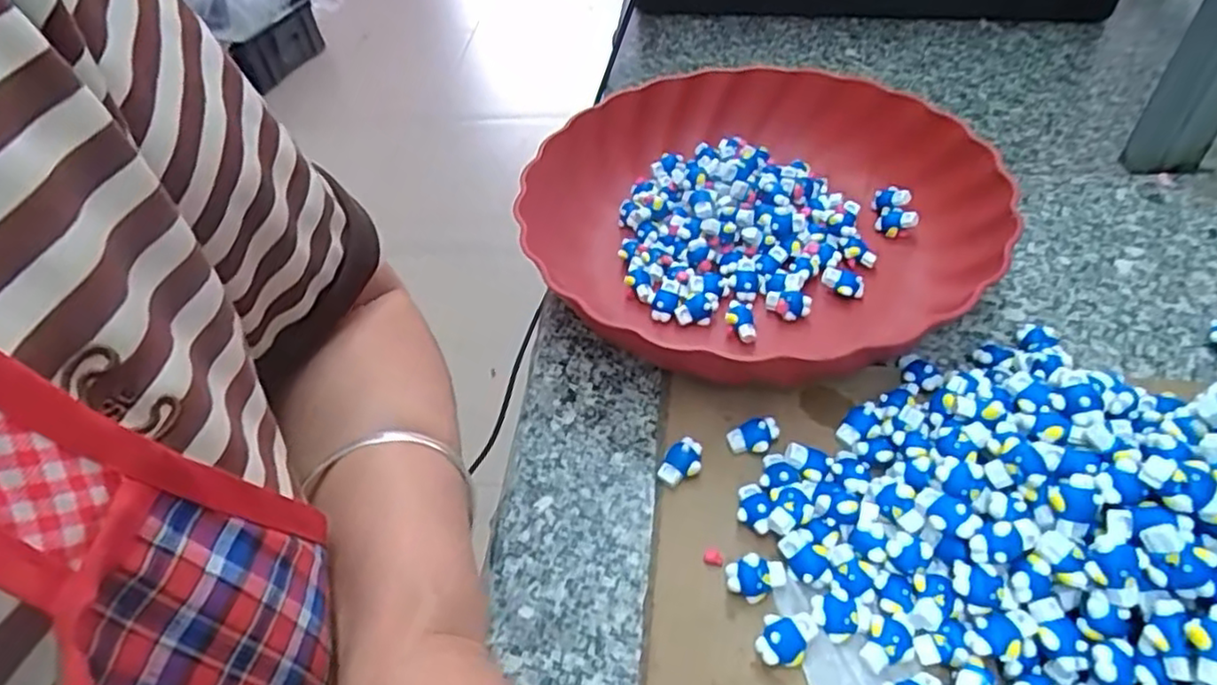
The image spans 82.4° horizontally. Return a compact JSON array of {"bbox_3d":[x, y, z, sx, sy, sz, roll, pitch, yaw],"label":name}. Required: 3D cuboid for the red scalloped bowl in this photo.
[{"bbox_3d":[0.076,-0.072,0.383,0.246,0.051,0.236,-3,47,3],"label":"red scalloped bowl"}]

